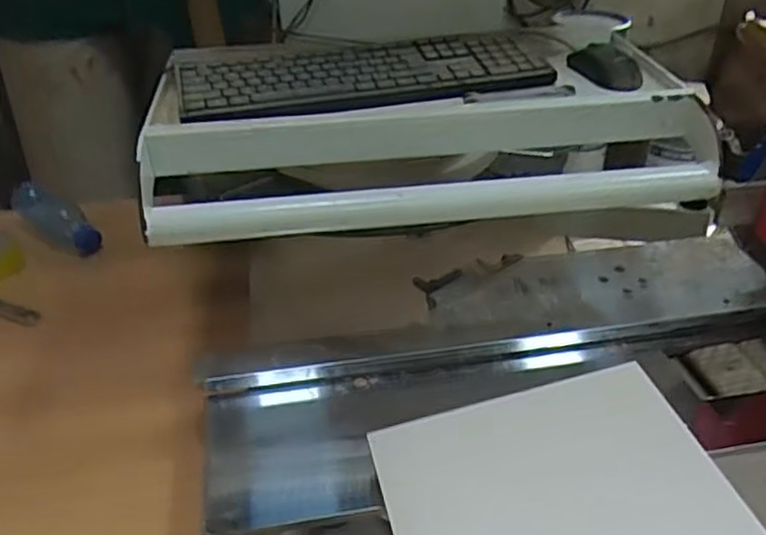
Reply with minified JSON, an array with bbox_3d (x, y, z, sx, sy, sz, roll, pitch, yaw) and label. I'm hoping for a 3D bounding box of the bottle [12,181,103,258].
[{"bbox_3d":[-0.548,-0.093,1.150,0.071,0.063,0.210,-26,40,-35],"label":"bottle"}]

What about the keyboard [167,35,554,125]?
[{"bbox_3d":[-0.013,-0.221,0.806,0.434,0.037,0.119,-9,33,-13],"label":"keyboard"}]

